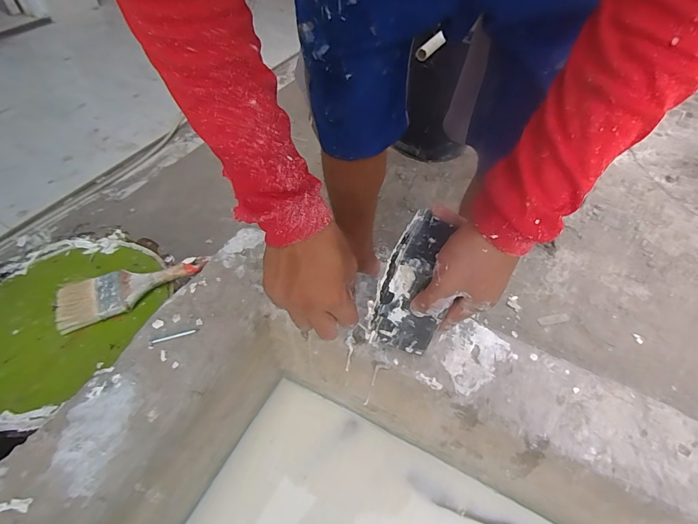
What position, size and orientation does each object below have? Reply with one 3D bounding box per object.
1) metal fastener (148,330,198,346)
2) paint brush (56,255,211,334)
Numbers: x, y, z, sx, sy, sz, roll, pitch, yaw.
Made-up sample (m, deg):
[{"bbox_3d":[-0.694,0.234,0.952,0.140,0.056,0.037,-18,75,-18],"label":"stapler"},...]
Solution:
[{"bbox_3d":[-0.192,0.081,0.411,0.049,0.004,0.005,-16,56,-14],"label":"metal fastener"},{"bbox_3d":[-0.306,0.035,0.541,0.196,0.025,0.068,-20,55,-18],"label":"paint brush"}]

